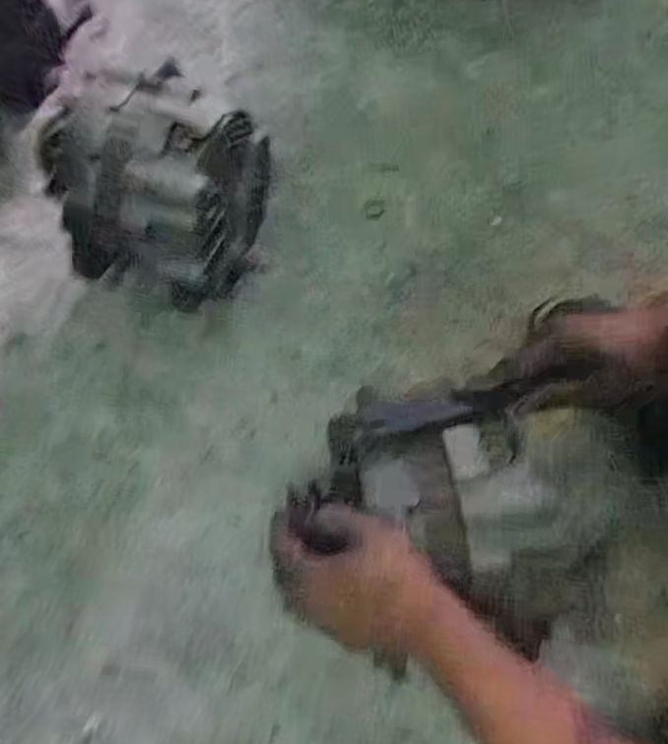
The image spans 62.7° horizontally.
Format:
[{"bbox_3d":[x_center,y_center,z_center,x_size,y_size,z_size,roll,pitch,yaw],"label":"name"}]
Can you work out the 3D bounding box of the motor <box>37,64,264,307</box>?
[{"bbox_3d":[-0.168,-0.183,0.557,0.168,0.171,0.203,16,78,4],"label":"motor"}]

